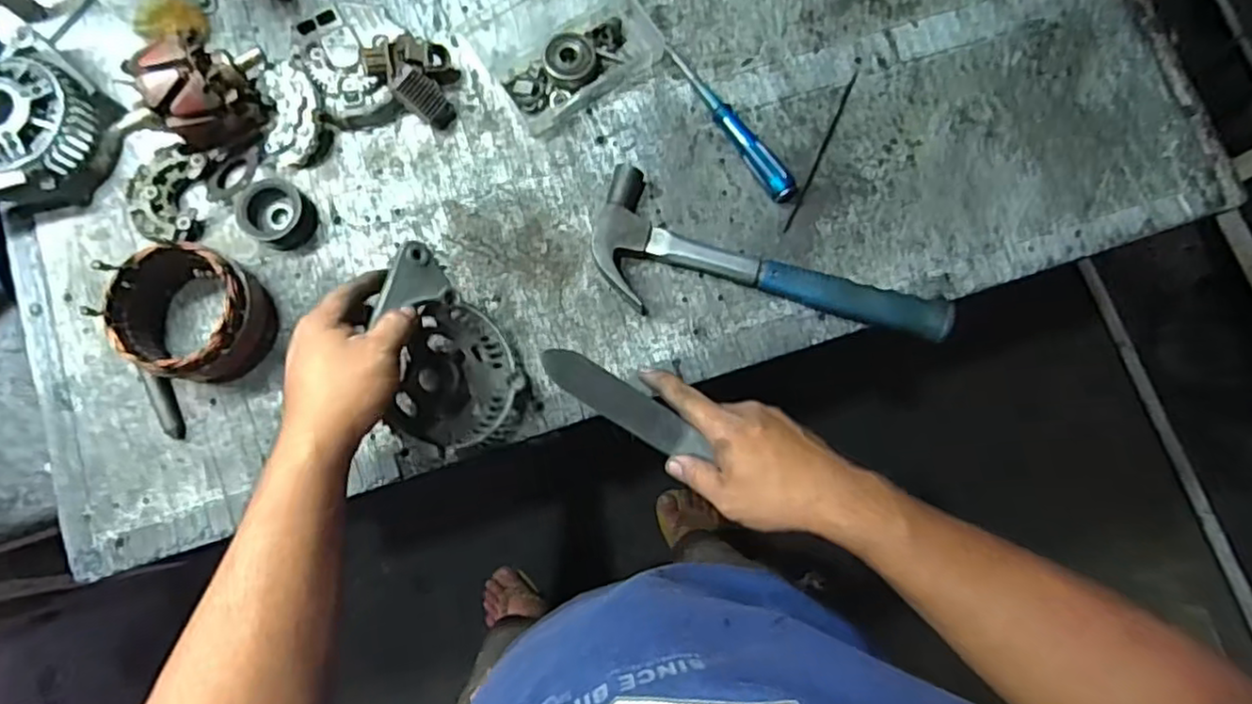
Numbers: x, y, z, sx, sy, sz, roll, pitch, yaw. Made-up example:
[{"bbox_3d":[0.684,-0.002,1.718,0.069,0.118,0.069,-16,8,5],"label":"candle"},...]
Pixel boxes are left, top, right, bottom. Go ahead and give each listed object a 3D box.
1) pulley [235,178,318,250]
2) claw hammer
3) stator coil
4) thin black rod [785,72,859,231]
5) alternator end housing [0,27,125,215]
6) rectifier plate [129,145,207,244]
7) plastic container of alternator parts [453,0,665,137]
[{"bbox_3d":[-0.328,-0.131,0.635,0.060,0.035,0.057,0,80,-1],"label":"pulley"},{"bbox_3d":[0.122,-0.055,0.623,0.327,0.032,0.115,25,81,3],"label":"claw hammer"},{"bbox_3d":[-0.381,-0.035,0.598,0.115,0.076,0.109,0,80,-1],"label":"stator coil"},{"bbox_3d":[0.191,-0.198,0.660,0.007,0.004,0.180,25,81,3],"label":"thin black rod"},{"bbox_3d":[-0.562,-0.193,0.625,0.132,0.066,0.180,33,81,5],"label":"alternator end housing"},{"bbox_3d":[-0.434,-0.147,0.641,0.065,0.024,0.089,2,80,-1],"label":"rectifier plate"},{"bbox_3d":[-0.061,-0.314,0.664,0.161,0.031,0.144,-36,82,-7],"label":"plastic container of alternator parts"}]

